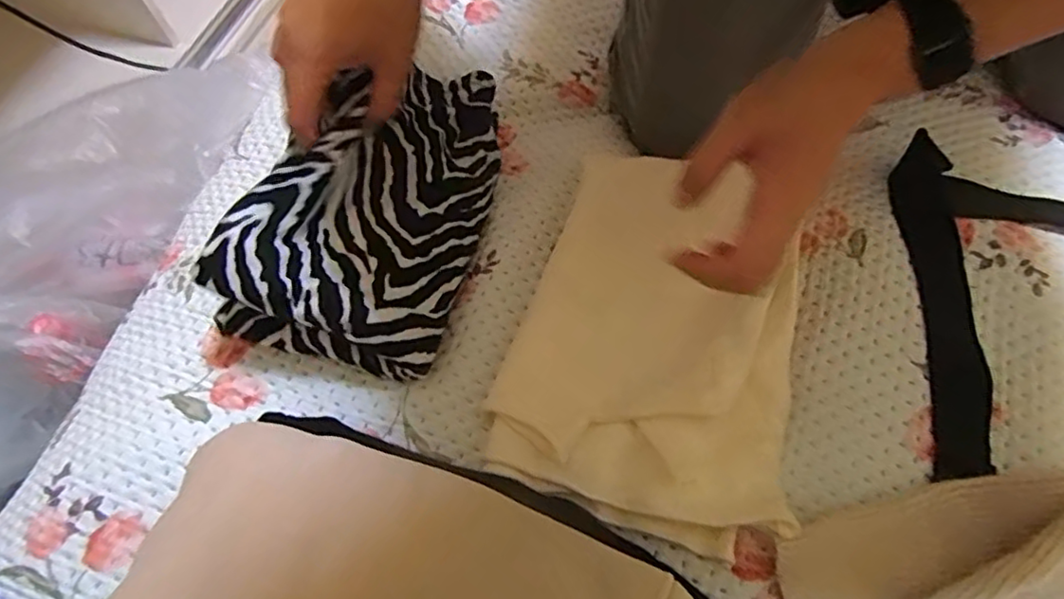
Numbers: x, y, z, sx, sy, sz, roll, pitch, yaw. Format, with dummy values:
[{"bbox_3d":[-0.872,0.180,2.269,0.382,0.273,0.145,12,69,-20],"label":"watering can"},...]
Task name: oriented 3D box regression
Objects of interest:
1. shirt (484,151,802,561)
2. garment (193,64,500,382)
[{"bbox_3d":[0.092,0.021,0.439,0.197,0.072,0.248,17,65,10],"label":"shirt"},{"bbox_3d":[-0.114,-0.087,0.459,0.143,0.106,0.249,13,64,8],"label":"garment"}]

